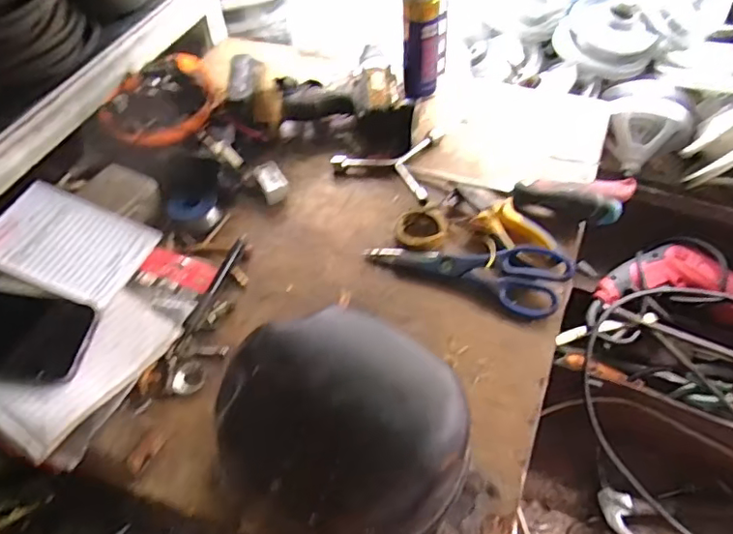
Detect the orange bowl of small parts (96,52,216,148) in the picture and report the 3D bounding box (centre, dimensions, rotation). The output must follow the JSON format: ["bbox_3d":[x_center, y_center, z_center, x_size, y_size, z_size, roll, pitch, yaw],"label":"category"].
[{"bbox_3d":[-0.264,-0.218,0.739,0.151,0.039,0.159,-2,51,2],"label":"orange bowl of small parts"}]

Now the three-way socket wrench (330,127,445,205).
[{"bbox_3d":[0.022,-0.131,0.699,0.127,0.019,0.137,9,53,11],"label":"three-way socket wrench"}]

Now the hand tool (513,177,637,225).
[{"bbox_3d":[0.226,-0.076,0.625,0.123,0.031,0.041,5,51,26],"label":"hand tool"}]

